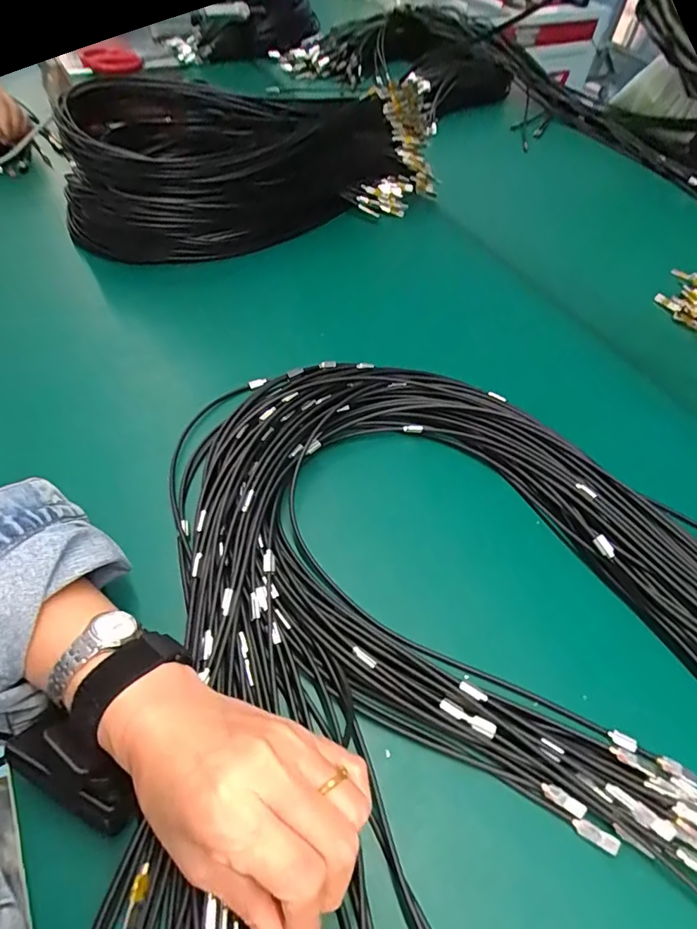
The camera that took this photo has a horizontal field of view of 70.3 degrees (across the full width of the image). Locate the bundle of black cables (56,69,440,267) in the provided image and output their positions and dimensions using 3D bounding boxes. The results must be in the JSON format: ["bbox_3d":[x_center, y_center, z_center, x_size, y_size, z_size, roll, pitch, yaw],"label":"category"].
[{"bbox_3d":[-0.124,-0.396,0.647,0.470,0.116,0.206,-25,59,-22],"label":"bundle of black cables"}]

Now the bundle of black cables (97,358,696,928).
[{"bbox_3d":[0.060,0.098,0.333,0.490,0.043,0.485,-16,56,-16],"label":"bundle of black cables"}]

